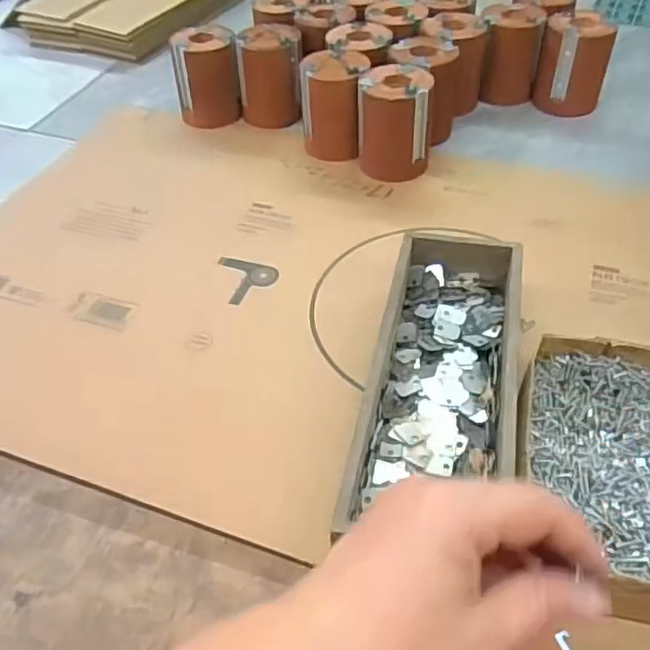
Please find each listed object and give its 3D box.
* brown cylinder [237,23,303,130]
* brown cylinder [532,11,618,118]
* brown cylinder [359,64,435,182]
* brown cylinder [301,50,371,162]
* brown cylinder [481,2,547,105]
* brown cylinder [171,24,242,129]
[{"bbox_3d":[-0.067,-0.312,0.787,0.078,0.100,0.065,-2,46,0],"label":"brown cylinder"},{"bbox_3d":[0.302,-0.317,0.765,0.079,0.104,0.071,15,49,16],"label":"brown cylinder"},{"bbox_3d":[0.076,-0.219,0.688,0.076,0.102,0.076,2,46,4],"label":"brown cylinder"},{"bbox_3d":[0.011,-0.251,0.724,0.075,0.100,0.078,6,47,8],"label":"brown cylinder"},{"bbox_3d":[0.229,-0.339,0.789,0.071,0.102,0.077,2,46,5],"label":"brown cylinder"},{"bbox_3d":[-0.148,-0.309,0.787,0.077,0.101,0.069,-12,47,-9],"label":"brown cylinder"}]

